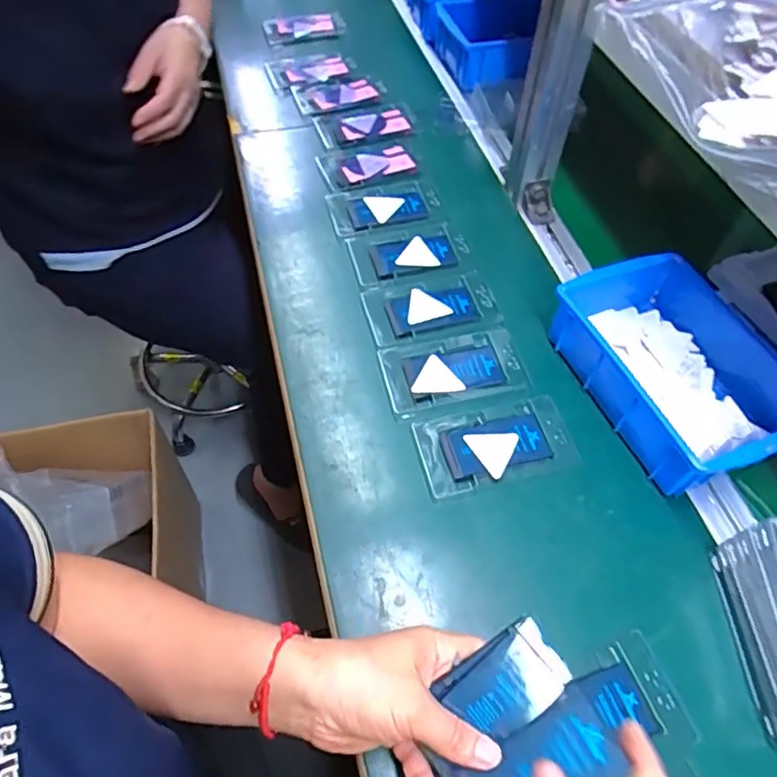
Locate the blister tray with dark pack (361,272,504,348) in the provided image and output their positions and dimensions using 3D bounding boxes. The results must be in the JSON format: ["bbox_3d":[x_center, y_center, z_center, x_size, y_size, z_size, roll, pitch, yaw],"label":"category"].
[{"bbox_3d":[0.042,-0.081,0.580,0.126,0.005,0.071,-11,57,-10],"label":"blister tray with dark pack"}]

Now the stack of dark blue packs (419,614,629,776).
[{"bbox_3d":[0.070,0.191,0.328,0.089,0.025,0.086,-27,62,-16],"label":"stack of dark blue packs"}]

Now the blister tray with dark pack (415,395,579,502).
[{"bbox_3d":[0.090,0.047,0.491,0.126,0.008,0.071,-10,56,-9],"label":"blister tray with dark pack"}]

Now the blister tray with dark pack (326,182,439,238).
[{"bbox_3d":[-0.005,-0.205,0.666,0.120,0.005,0.076,-8,56,-8],"label":"blister tray with dark pack"}]

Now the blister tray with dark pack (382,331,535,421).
[{"bbox_3d":[0.059,-0.018,0.535,0.126,0.004,0.075,-11,57,-10],"label":"blister tray with dark pack"}]

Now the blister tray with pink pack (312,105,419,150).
[{"bbox_3d":[-0.028,-0.339,0.753,0.125,0.010,0.068,-11,57,-10],"label":"blister tray with pink pack"}]

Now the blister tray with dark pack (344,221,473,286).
[{"bbox_3d":[0.022,-0.144,0.622,0.121,0.005,0.074,-10,57,-9],"label":"blister tray with dark pack"}]

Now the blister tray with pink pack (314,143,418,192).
[{"bbox_3d":[-0.023,-0.275,0.713,0.116,0.009,0.069,-13,57,-11],"label":"blister tray with pink pack"}]

